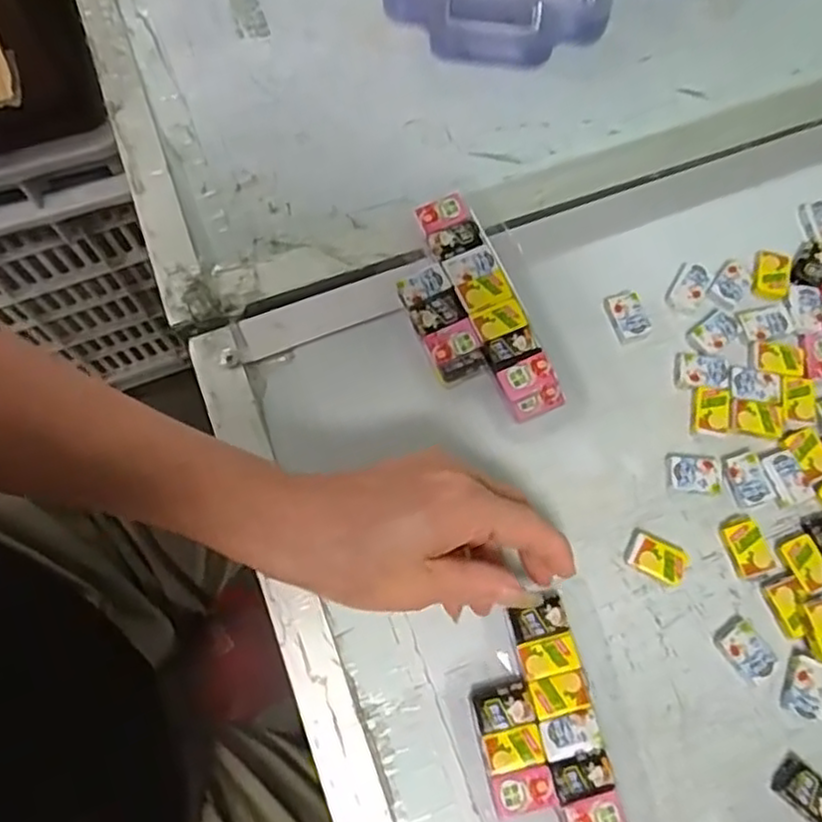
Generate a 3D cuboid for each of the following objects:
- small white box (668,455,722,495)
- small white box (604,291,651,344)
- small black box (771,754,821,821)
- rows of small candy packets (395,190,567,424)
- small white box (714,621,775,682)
[{"bbox_3d":[0.142,0.032,0.354,0.024,0.008,0.019,4,71,2],"label":"small white box"},{"bbox_3d":[0.117,-0.051,0.378,0.020,0.008,0.027,-18,72,-6],"label":"small white box"},{"bbox_3d":[0.174,0.168,0.308,0.018,0.009,0.028,-42,76,-13],"label":"small black box"},{"bbox_3d":[0.028,-0.047,0.368,0.054,0.033,0.121,-22,72,-7],"label":"rows of small candy packets"},{"bbox_3d":[0.156,0.111,0.328,0.019,0.008,0.025,-40,75,-12],"label":"small white box"}]

